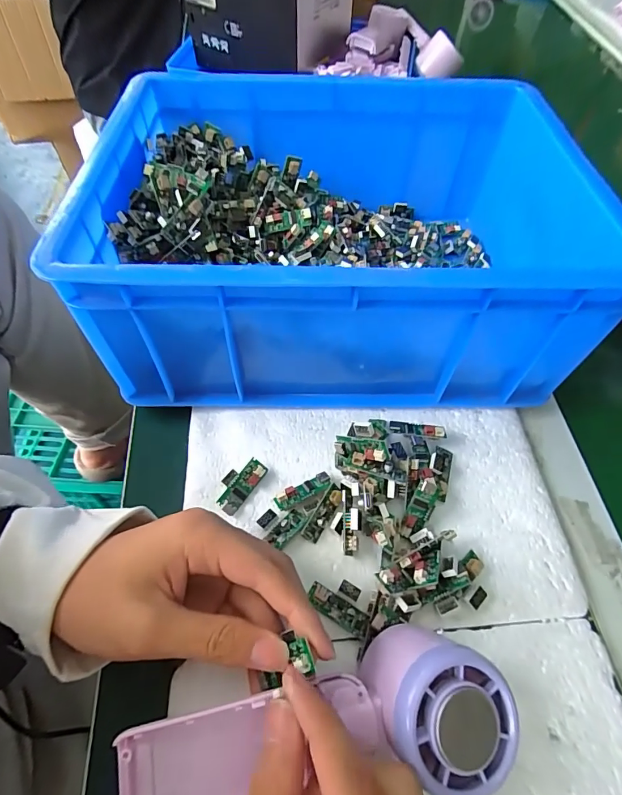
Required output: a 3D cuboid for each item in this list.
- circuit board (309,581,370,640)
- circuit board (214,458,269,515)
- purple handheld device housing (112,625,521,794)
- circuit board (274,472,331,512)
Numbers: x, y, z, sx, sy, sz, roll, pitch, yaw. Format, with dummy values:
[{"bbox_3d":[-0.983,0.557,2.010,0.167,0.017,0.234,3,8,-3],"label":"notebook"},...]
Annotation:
[{"bbox_3d":[0.016,0.125,0.244,0.037,0.007,0.013,29,62,15],"label":"circuit board"},{"bbox_3d":[-0.049,0.058,0.279,0.021,0.010,0.038,34,64,17],"label":"circuit board"},{"bbox_3d":[0.004,0.149,0.184,0.163,0.045,0.059,-10,61,-5],"label":"purple handheld device housing"},{"bbox_3d":[-0.005,0.063,0.278,0.039,0.008,0.013,-23,63,-15],"label":"circuit board"}]

